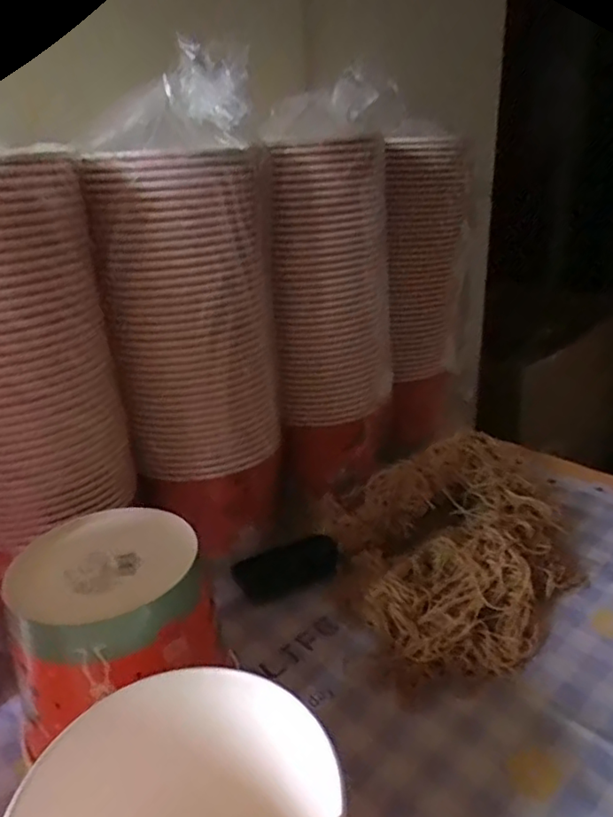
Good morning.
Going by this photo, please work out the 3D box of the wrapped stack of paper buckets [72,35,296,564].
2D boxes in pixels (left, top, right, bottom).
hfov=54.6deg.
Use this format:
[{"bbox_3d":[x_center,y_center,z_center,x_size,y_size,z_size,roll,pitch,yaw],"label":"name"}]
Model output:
[{"bbox_3d":[-0.097,-0.069,0.567,0.150,0.425,0.146,-2,24,3],"label":"wrapped stack of paper buckets"}]

